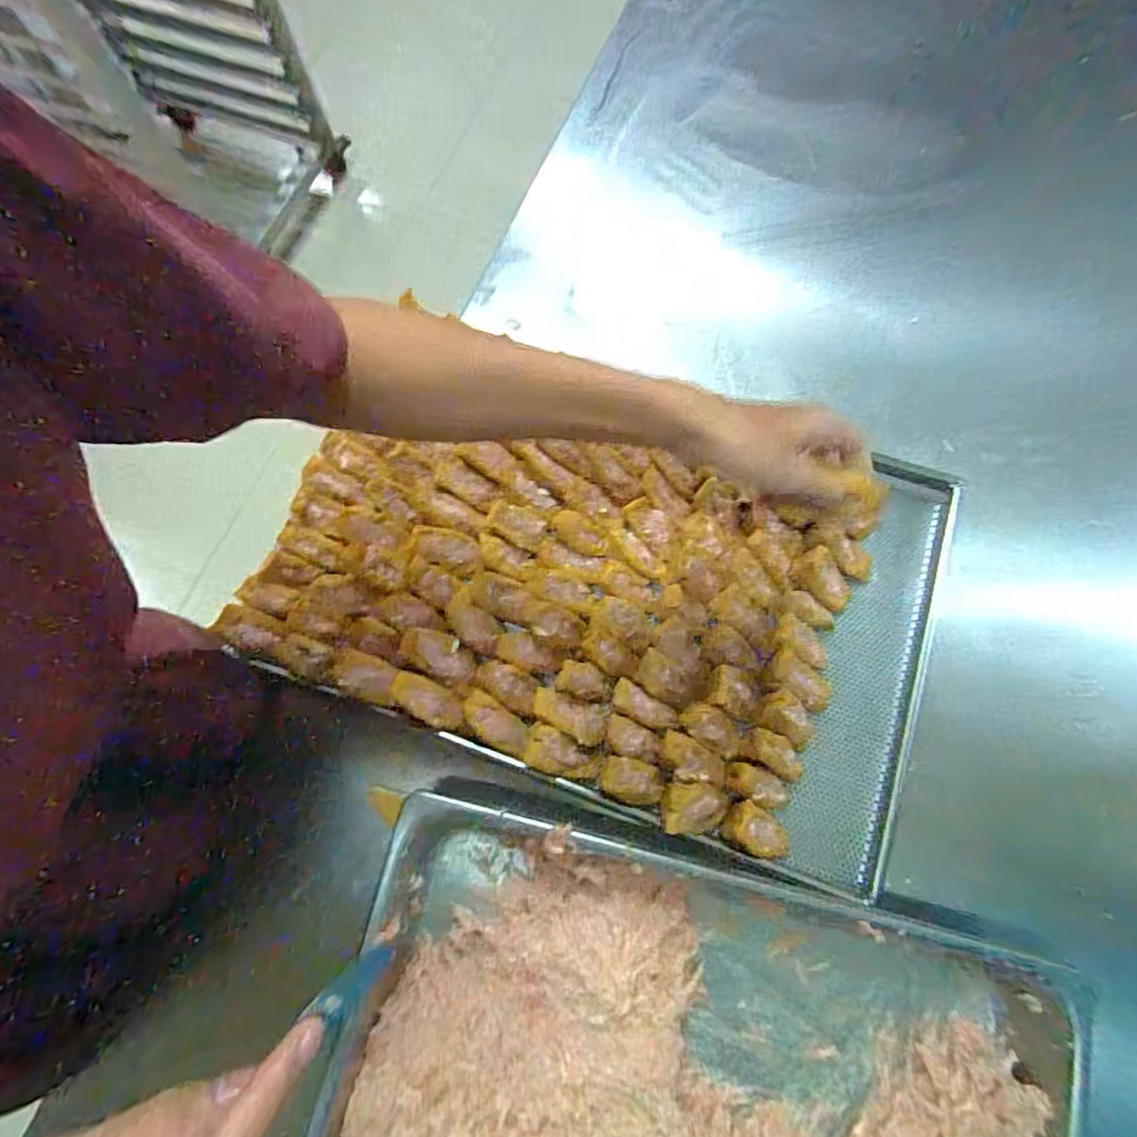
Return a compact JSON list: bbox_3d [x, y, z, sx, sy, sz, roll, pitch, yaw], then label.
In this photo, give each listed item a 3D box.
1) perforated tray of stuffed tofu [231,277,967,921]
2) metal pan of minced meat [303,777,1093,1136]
[{"bbox_3d":[0.049,0.007,0.572,0.608,0.086,0.392,19,75,7],"label":"perforated tray of stuffed tofu"},{"bbox_3d":[0.090,0.389,0.434,0.533,0.075,0.337,13,75,6],"label":"metal pan of minced meat"}]

